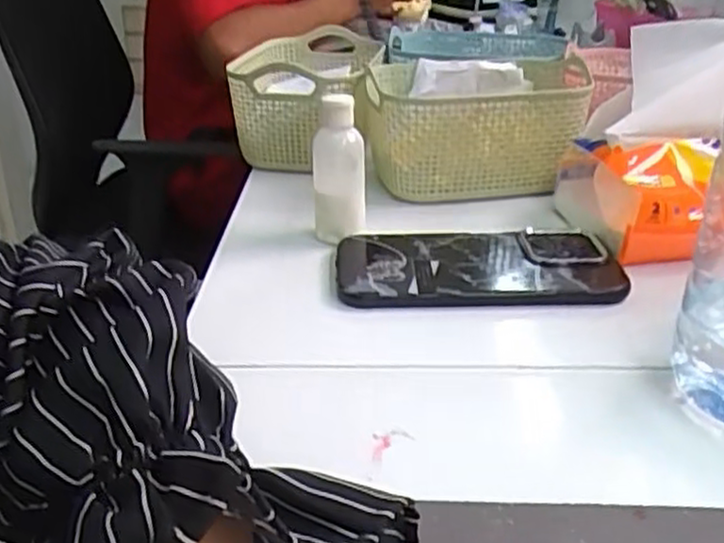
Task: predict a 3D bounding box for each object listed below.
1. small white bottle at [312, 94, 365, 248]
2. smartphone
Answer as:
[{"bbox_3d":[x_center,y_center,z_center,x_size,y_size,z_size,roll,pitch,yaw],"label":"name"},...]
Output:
[{"bbox_3d":[-0.015,-0.066,0.485,0.033,0.098,0.027,-2,26,-3],"label":"small white bottle"},{"bbox_3d":[0.070,-0.002,0.458,0.168,0.017,0.080,-1,26,-1],"label":"smartphone"}]

